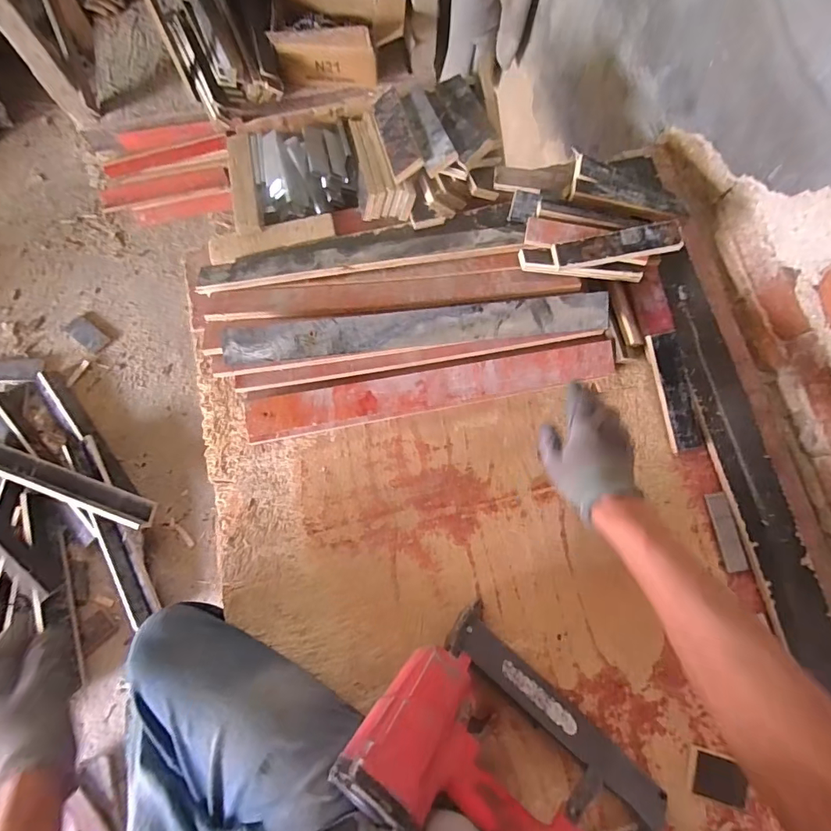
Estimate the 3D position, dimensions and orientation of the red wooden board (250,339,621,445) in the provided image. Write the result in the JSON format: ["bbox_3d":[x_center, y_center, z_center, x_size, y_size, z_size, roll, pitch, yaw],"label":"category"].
[{"bbox_3d":[0.024,-0.034,0.608,0.495,0.015,0.055,-10,97,-3],"label":"red wooden board"}]

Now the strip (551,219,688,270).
[{"bbox_3d":[0.265,-0.223,0.586,0.163,0.013,0.037,-9,106,2],"label":"strip"}]

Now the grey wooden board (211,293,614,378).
[{"bbox_3d":[0.003,-0.110,0.590,0.502,0.013,0.056,-6,109,-2],"label":"grey wooden board"}]

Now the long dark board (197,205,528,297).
[{"bbox_3d":[-0.075,-0.243,0.655,0.456,0.016,0.108,-7,52,-1],"label":"long dark board"}]

